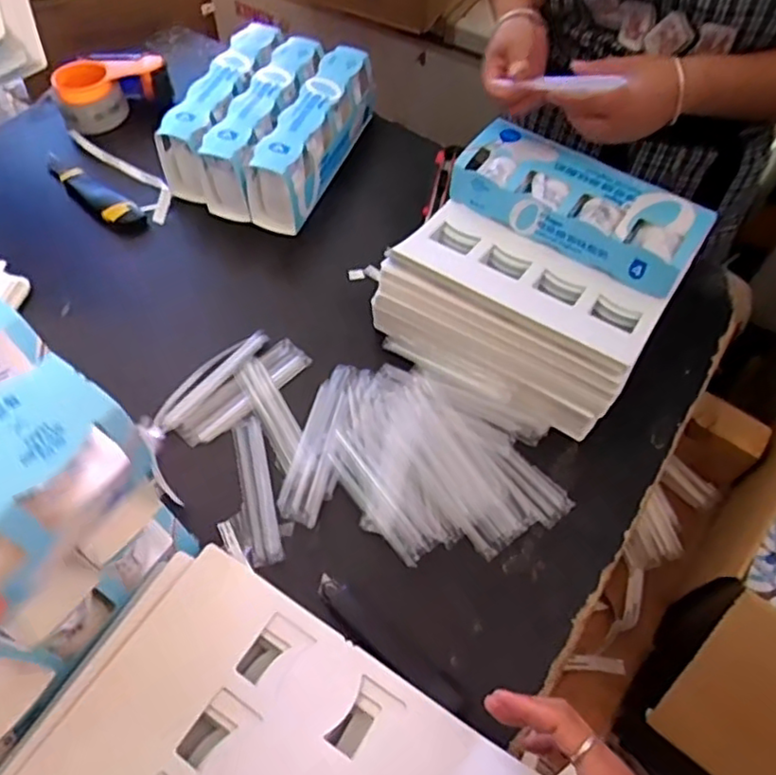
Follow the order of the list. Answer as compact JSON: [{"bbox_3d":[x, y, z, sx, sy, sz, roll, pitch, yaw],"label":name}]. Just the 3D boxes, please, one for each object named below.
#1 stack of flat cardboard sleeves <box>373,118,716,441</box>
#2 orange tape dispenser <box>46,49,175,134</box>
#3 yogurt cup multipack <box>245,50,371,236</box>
[{"bbox_3d":[0.161,-0.131,0.719,0.268,0.128,0.272,30,61,17],"label":"stack of flat cardboard sleeves"},{"bbox_3d":[-0.391,-0.428,0.936,0.158,0.066,0.071,-27,62,-18],"label":"orange tape dispenser"},{"bbox_3d":[-0.096,-0.330,0.865,0.070,0.102,0.259,20,58,11],"label":"yogurt cup multipack"}]

